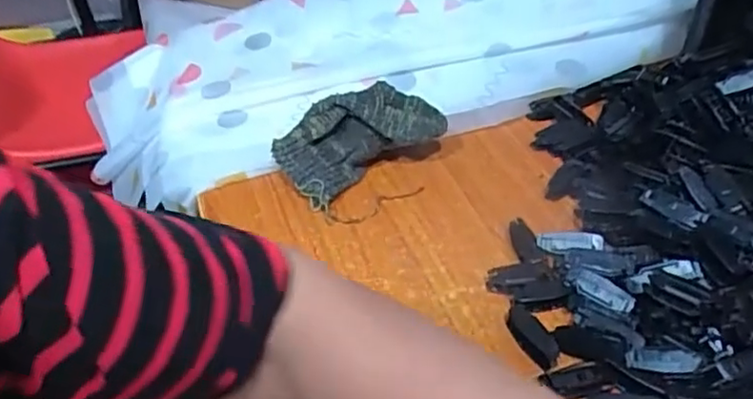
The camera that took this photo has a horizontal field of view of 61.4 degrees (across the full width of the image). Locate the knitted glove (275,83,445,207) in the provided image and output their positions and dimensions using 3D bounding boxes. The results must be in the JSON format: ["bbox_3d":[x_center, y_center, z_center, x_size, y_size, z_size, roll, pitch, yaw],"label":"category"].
[{"bbox_3d":[-0.013,-0.055,0.580,0.148,0.075,0.067,-23,47,-21],"label":"knitted glove"}]

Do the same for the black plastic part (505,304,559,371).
[{"bbox_3d":[0.111,0.096,0.452,0.019,0.007,0.049,-24,48,-21],"label":"black plastic part"}]

